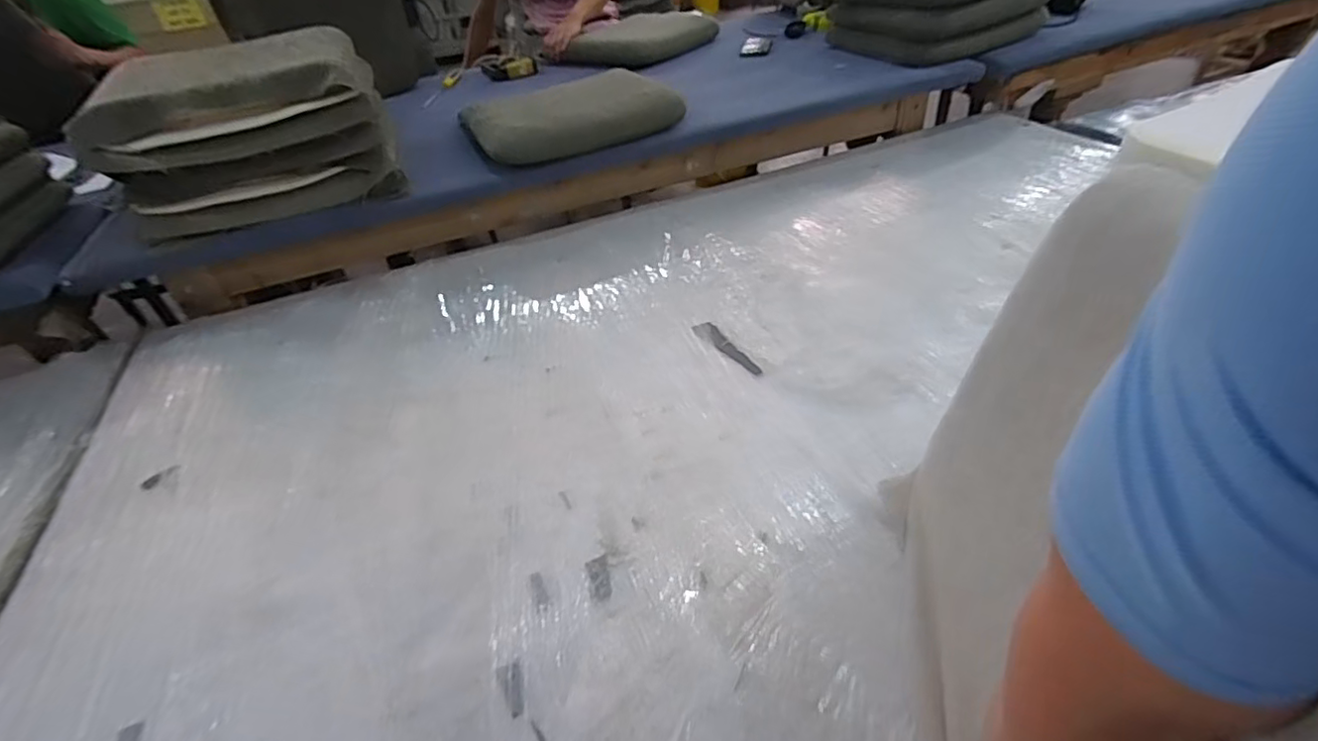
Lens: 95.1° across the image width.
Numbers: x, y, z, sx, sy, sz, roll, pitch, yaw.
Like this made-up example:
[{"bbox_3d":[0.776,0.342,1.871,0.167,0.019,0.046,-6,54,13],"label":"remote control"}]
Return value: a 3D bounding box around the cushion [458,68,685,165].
[{"bbox_3d":[-0.200,-0.591,1.371,0.464,0.078,0.343,-15,40,-9],"label":"cushion"}]

